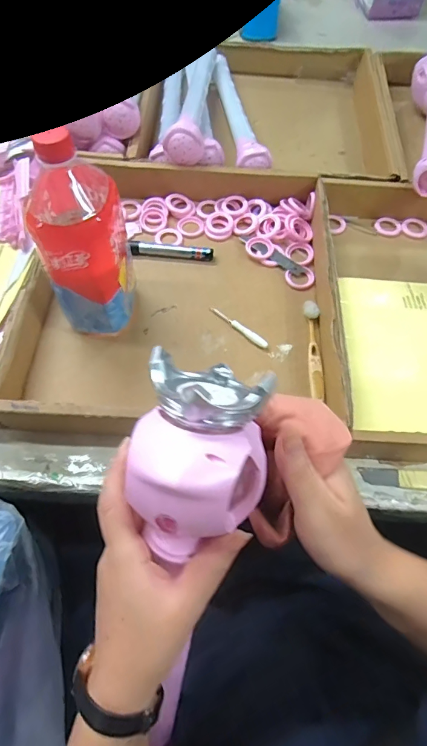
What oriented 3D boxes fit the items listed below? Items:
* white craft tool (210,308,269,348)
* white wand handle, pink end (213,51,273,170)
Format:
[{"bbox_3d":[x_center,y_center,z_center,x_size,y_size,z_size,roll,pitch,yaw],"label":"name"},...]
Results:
[{"bbox_3d":[0.031,-0.057,0.503,0.084,0.004,0.011,40,67,16],"label":"white craft tool"},{"bbox_3d":[0.036,-0.414,0.669,0.047,0.046,0.293,-7,63,-7],"label":"white wand handle, pink end"}]

